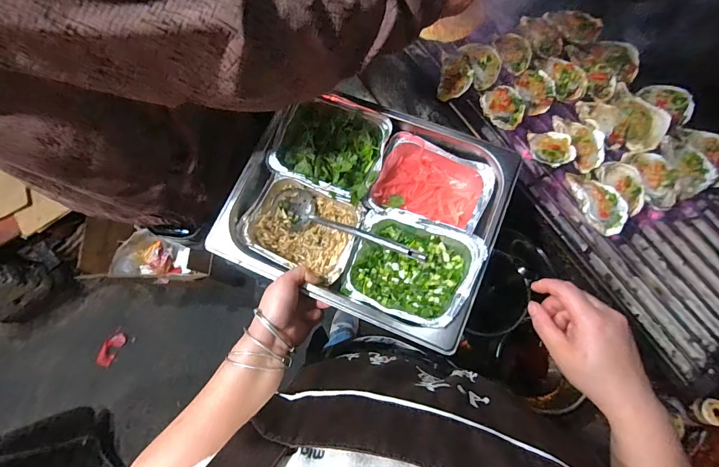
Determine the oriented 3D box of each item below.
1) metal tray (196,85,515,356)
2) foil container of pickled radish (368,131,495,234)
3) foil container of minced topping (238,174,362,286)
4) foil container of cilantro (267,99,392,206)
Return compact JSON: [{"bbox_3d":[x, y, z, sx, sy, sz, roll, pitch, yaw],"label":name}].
[{"bbox_3d":[0.010,-0.034,0.481,0.313,0.062,0.261,22,74,9],"label":"metal tray"},{"bbox_3d":[0.093,-0.059,0.494,0.143,0.042,0.105,25,75,9],"label":"foil container of pickled radish"},{"bbox_3d":[-0.072,-0.005,0.494,0.142,0.039,0.109,25,75,9],"label":"foil container of minced topping"},{"bbox_3d":[-0.037,-0.114,0.506,0.138,0.044,0.119,23,74,9],"label":"foil container of cilantro"}]

